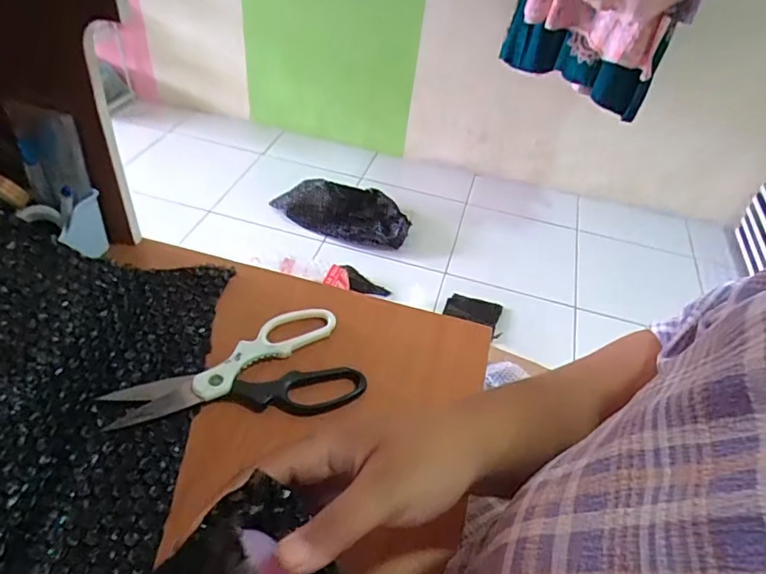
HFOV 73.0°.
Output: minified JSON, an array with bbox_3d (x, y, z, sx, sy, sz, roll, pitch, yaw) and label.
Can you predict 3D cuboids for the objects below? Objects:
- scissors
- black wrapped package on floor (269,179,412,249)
[{"bbox_3d":[-0.114,0.076,0.417,0.186,0.011,0.098,-17,49,-23],"label":"scissors"},{"bbox_3d":[-0.136,-0.252,1.691,0.440,0.124,0.183,13,44,5],"label":"black wrapped package on floor"}]

